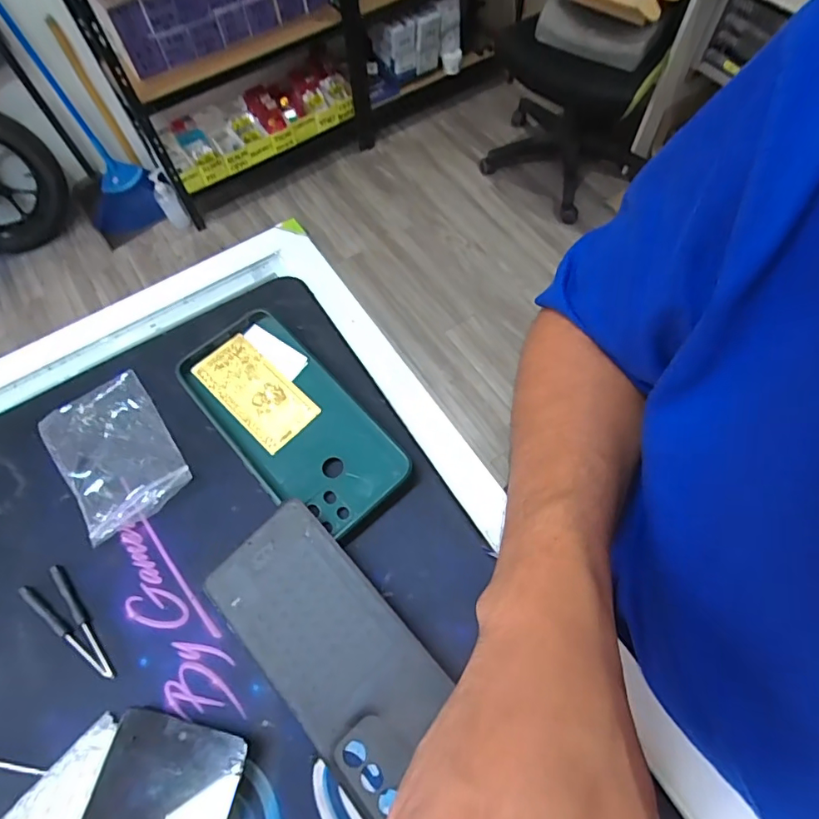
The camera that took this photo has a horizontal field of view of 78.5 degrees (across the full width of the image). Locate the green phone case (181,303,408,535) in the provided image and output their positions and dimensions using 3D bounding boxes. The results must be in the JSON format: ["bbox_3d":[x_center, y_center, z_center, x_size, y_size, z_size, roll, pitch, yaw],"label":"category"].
[{"bbox_3d":[-0.077,0.005,0.327,0.084,0.018,0.166,-40,69,-17],"label":"green phone case"}]

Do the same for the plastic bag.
[{"bbox_3d":[-0.191,0.026,0.323,0.067,0.013,0.106,-35,67,-15],"label":"plastic bag"}]

